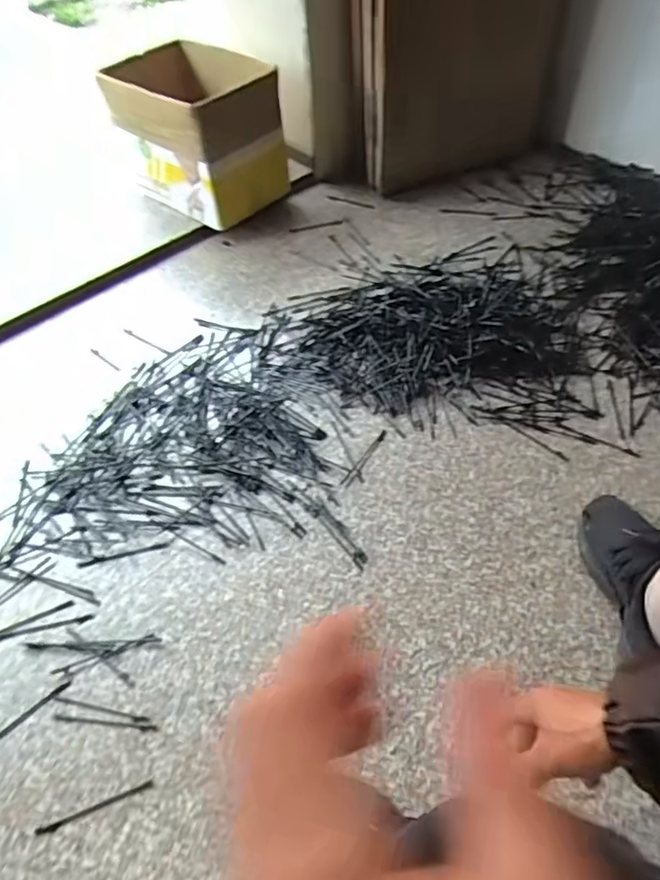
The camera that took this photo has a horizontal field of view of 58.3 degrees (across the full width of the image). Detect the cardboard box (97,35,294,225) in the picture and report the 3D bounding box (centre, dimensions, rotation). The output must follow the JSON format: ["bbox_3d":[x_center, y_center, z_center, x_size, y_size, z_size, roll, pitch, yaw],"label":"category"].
[{"bbox_3d":[-0.247,-0.599,1.190,0.286,0.288,0.217,30,58,26],"label":"cardboard box"}]

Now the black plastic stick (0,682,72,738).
[{"bbox_3d":[-0.336,0.305,0.648,0.112,0.004,0.009,-37,58,-24],"label":"black plastic stick"}]

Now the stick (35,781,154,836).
[{"bbox_3d":[-0.235,0.367,0.592,0.114,0.004,0.008,-19,52,-12],"label":"stick"}]

